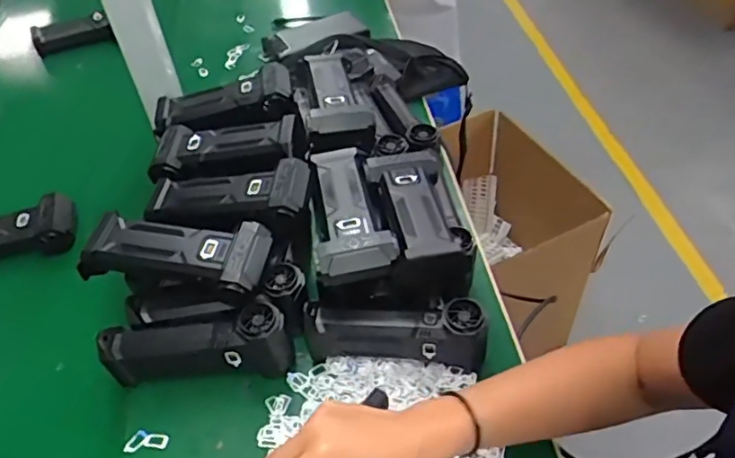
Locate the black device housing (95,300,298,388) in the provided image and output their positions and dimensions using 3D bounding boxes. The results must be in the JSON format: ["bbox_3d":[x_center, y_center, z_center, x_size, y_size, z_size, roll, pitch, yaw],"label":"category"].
[{"bbox_3d":[-0.146,0.103,0.511,0.156,0.065,0.039,-7,47,-2],"label":"black device housing"}]

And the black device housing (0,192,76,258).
[{"bbox_3d":[-0.410,0.005,0.657,0.158,0.039,0.068,-15,48,-9],"label":"black device housing"}]

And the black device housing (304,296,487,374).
[{"bbox_3d":[0.025,0.086,0.510,0.151,0.056,0.039,2,47,7],"label":"black device housing"}]

